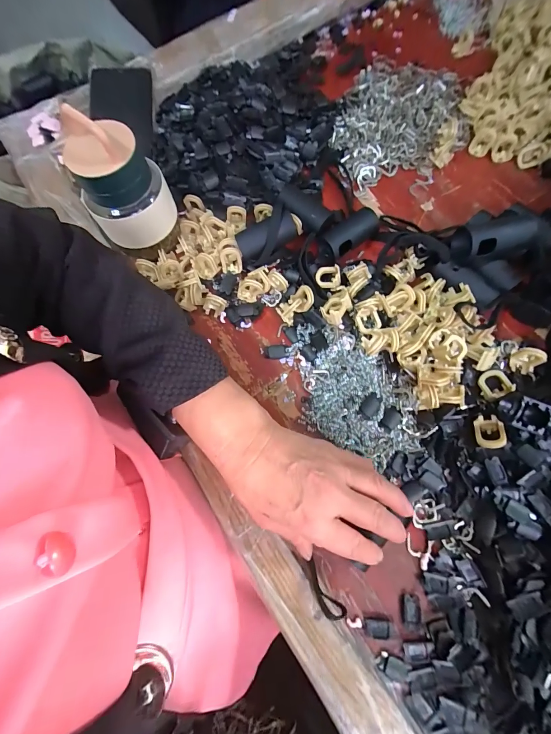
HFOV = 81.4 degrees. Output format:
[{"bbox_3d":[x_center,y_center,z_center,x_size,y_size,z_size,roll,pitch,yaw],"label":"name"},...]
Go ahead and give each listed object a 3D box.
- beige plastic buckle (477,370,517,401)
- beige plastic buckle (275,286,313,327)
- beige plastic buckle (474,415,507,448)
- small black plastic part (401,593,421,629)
[{"bbox_3d":[0.191,0.015,0.278,0.024,0.010,0.023,-22,72,-2],"label":"beige plastic buckle"},{"bbox_3d":[0.020,-0.062,0.317,0.036,0.022,0.023,-39,73,-7],"label":"beige plastic buckle"},{"bbox_3d":[0.180,0.056,0.269,0.021,0.012,0.026,-8,54,32],"label":"beige plastic buckle"},{"bbox_3d":[0.107,0.192,0.250,0.014,0.004,0.023,-2,72,4],"label":"small black plastic part"}]

